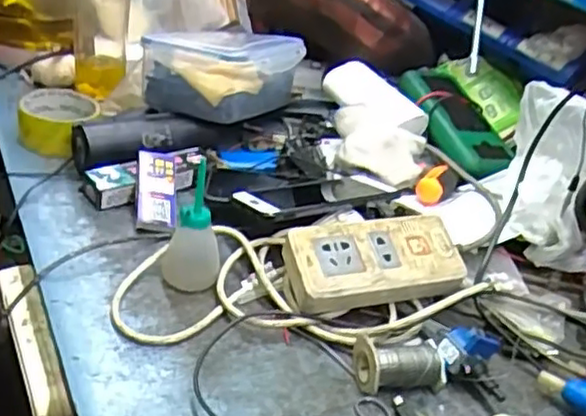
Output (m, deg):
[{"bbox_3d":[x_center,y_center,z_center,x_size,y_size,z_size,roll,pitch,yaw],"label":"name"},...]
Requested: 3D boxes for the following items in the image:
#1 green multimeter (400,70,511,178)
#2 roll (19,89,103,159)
[{"bbox_3d":[0.204,-0.112,0.868,0.095,0.037,0.195,-15,57,-26],"label":"green multimeter"},{"bbox_3d":[-0.262,-0.093,0.775,0.085,0.040,0.095,4,30,-11],"label":"roll"}]

